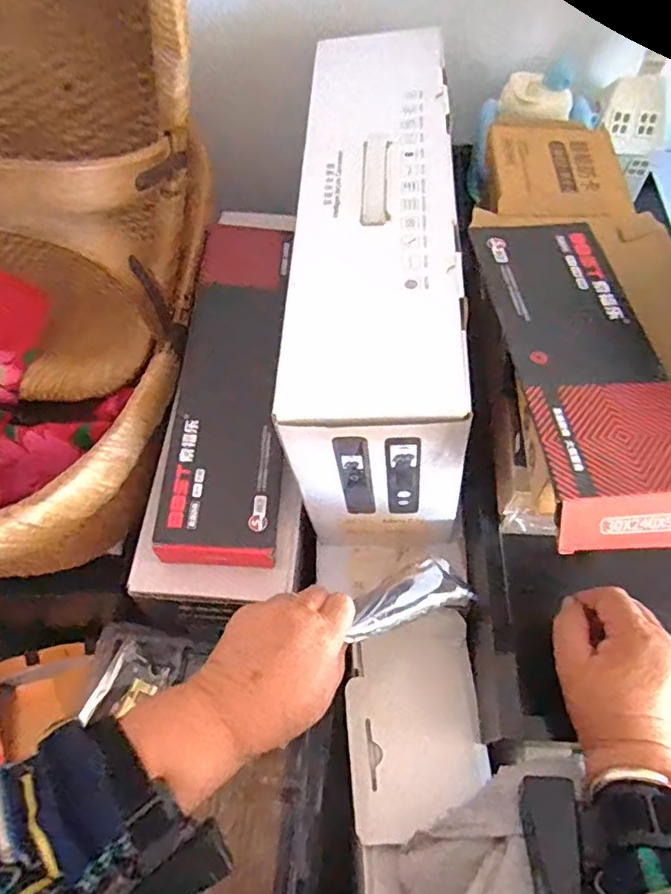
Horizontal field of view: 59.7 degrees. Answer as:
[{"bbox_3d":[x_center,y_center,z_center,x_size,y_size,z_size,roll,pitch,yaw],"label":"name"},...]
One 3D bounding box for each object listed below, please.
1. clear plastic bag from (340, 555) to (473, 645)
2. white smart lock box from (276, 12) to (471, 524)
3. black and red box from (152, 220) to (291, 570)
[{"bbox_3d":[0.057,0.123,0.468,0.102,0.041,0.049,-20,63,-12],"label":"clear plastic bag"},{"bbox_3d":[0.031,-0.165,0.558,0.144,0.197,0.452,0,61,-1],"label":"white smart lock box"},{"bbox_3d":[-0.105,-0.069,0.595,0.102,0.063,0.389,0,61,-1],"label":"black and red box"}]

